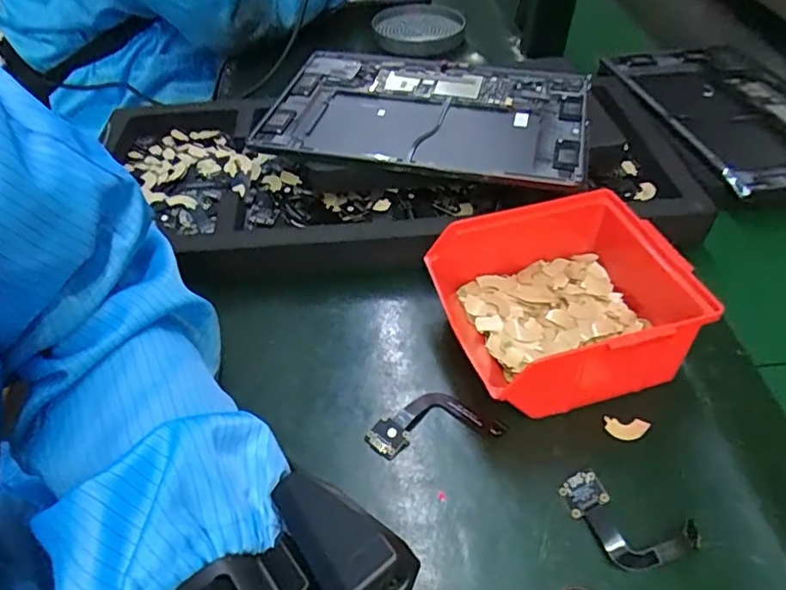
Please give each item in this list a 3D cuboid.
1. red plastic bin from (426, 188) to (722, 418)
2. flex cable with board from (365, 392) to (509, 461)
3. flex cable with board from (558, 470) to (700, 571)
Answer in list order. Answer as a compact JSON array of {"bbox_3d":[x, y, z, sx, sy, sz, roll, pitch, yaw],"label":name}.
[{"bbox_3d":[0.109,0.004,0.359,0.144,0.066,0.122,-11,47,-8],"label":"red plastic bin"},{"bbox_3d":[0.023,0.074,0.340,0.078,0.004,0.034,-9,46,-6],"label":"flex cable with board"},{"bbox_3d":[0.116,0.116,0.290,0.067,0.010,0.036,21,51,21],"label":"flex cable with board"}]

